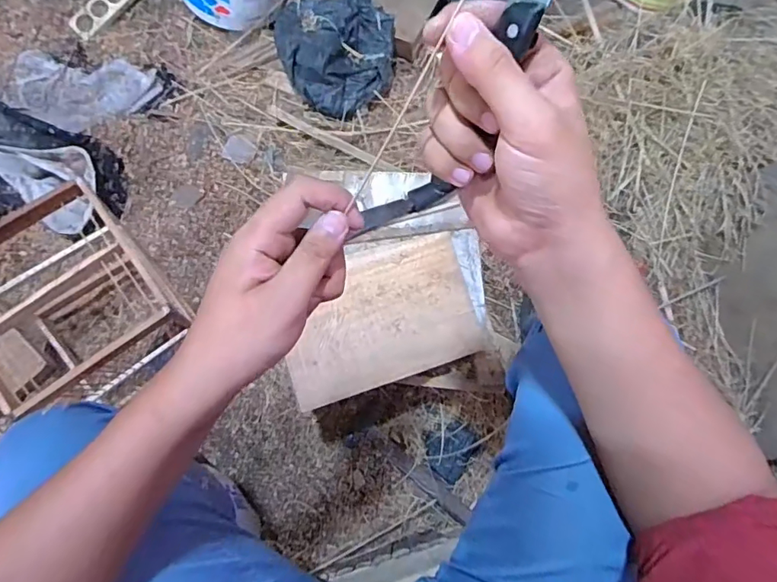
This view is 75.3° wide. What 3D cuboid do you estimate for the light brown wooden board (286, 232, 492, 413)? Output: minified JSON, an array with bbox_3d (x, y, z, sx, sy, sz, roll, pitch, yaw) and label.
[{"bbox_3d":[-0.008,0.035,0.729,0.288,0.019,0.189,-15,85,-16],"label":"light brown wooden board"}]

